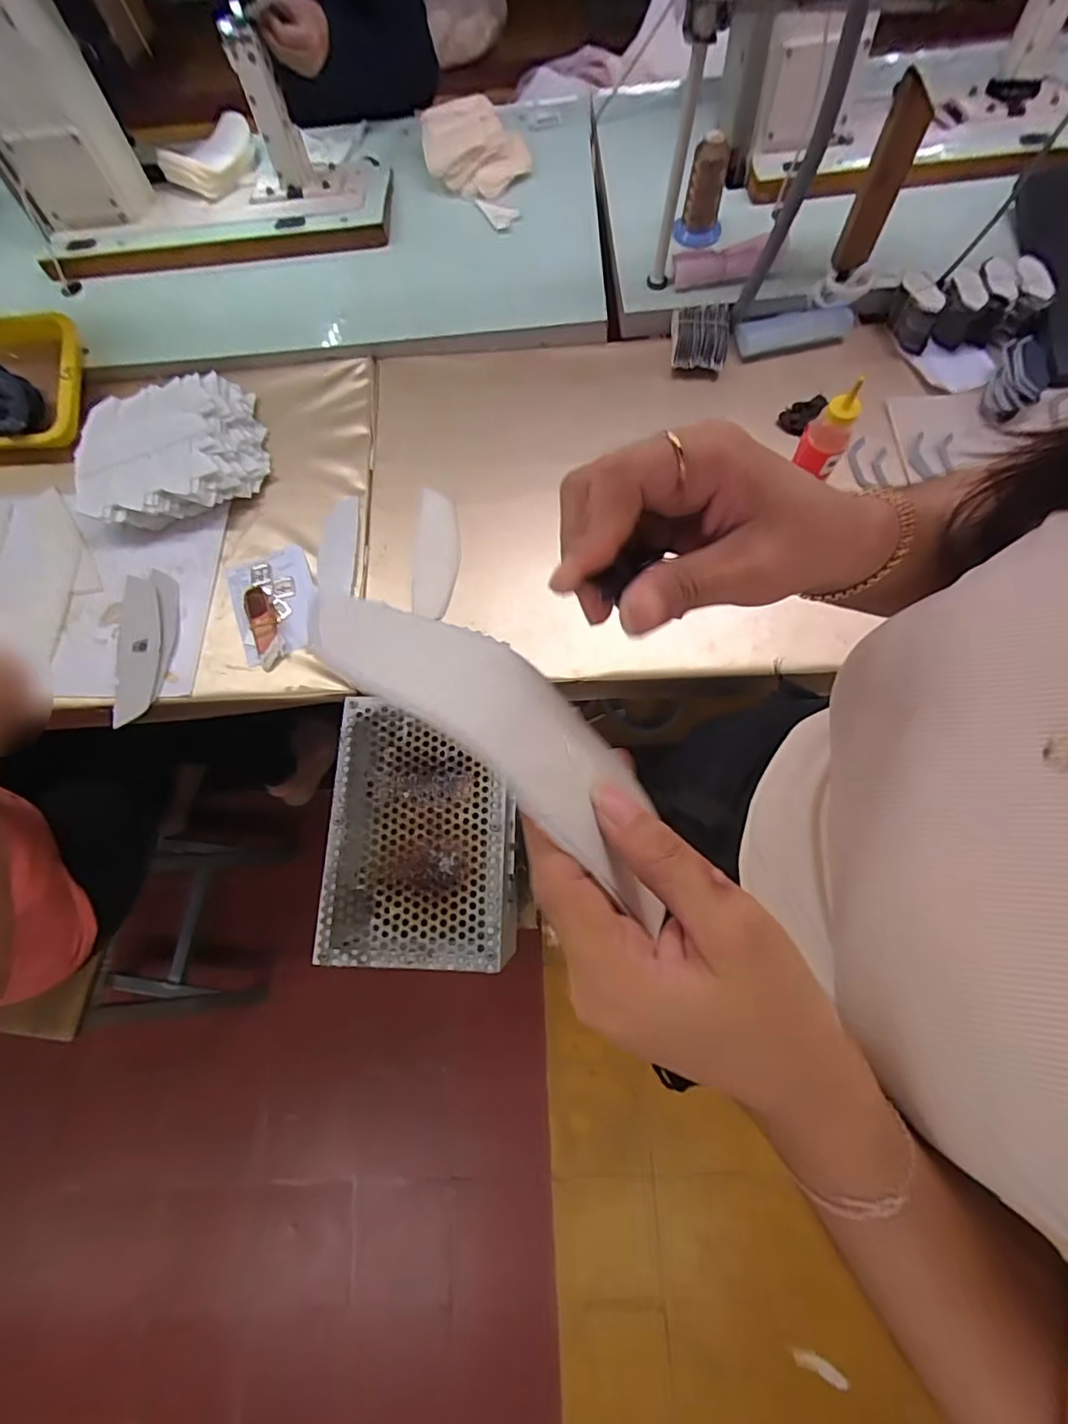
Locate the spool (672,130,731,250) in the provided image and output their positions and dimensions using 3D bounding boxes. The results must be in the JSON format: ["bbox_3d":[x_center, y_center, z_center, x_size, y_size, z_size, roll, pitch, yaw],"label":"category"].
[{"bbox_3d":[0.239,-0.730,0.780,0.060,0.113,0.055,3,72,4],"label":"spool"}]

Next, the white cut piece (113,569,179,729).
[{"bbox_3d":[-0.495,-0.085,0.701,0.069,0.015,0.200,-4,72,2],"label":"white cut piece"}]

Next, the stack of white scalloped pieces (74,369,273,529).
[{"bbox_3d":[-0.493,-0.347,0.754,0.244,0.067,0.192,-21,72,-4],"label":"stack of white scalloped pieces"}]

